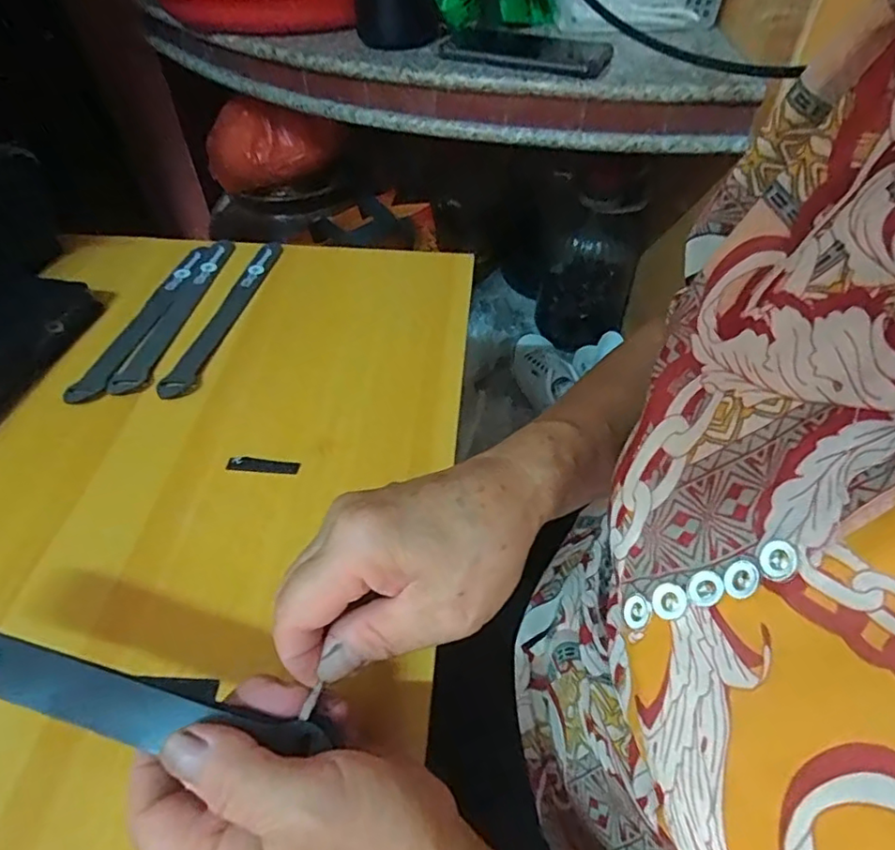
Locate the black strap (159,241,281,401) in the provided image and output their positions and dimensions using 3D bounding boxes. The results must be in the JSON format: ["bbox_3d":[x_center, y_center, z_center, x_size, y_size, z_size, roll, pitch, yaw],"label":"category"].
[{"bbox_3d":[-0.171,-0.090,0.466,0.023,0.004,0.196,7,49,7],"label":"black strap"}]

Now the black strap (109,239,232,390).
[{"bbox_3d":[-0.210,-0.094,0.470,0.025,0.004,0.195,5,49,5],"label":"black strap"}]

